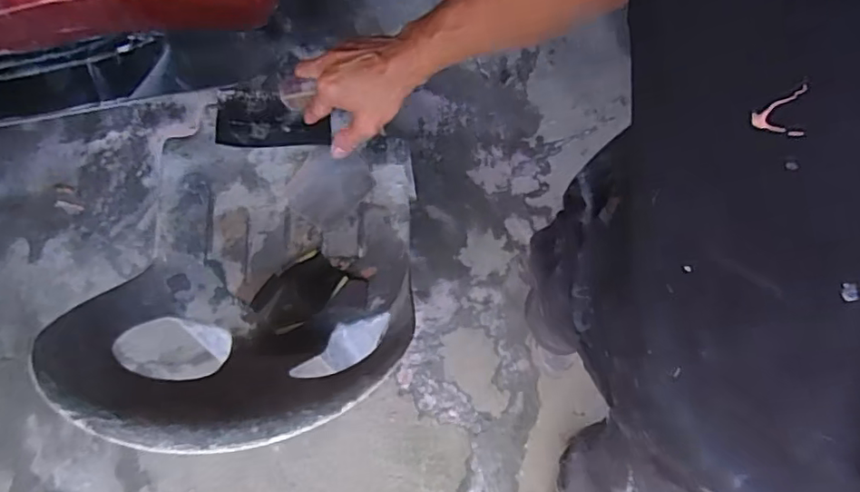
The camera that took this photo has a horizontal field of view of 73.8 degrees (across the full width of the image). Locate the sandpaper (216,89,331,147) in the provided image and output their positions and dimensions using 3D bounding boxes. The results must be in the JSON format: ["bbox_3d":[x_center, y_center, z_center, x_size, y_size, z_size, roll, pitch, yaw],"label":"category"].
[{"bbox_3d":[-0.188,-0.158,0.689,0.136,0.029,0.080,-2,75,-2],"label":"sandpaper"}]

